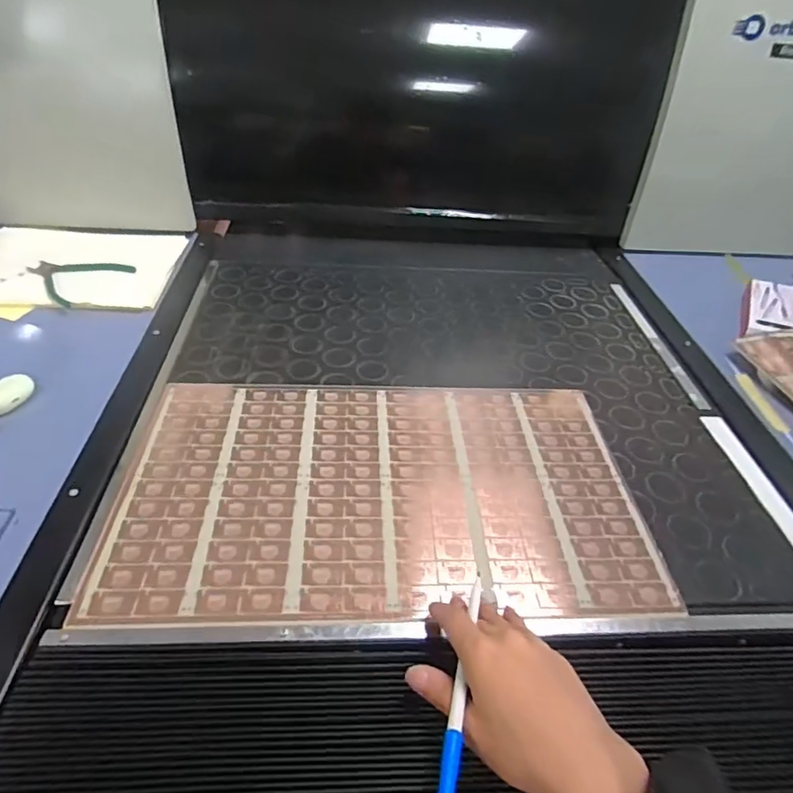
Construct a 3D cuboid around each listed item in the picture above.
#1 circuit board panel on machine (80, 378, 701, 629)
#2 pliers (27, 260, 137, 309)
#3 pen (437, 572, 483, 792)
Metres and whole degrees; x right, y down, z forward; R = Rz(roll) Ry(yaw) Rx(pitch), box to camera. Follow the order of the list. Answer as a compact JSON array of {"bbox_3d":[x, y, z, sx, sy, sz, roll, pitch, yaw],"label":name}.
[{"bbox_3d":[-0.011,0.088,0.556,0.509,0.007,0.292,1,41,-4],"label":"circuit board panel on machine"},{"bbox_3d":[-0.484,-0.185,0.804,0.124,0.012,0.122,23,45,18],"label":"pliers"},{"bbox_3d":[0.046,0.191,0.367,0.011,0.007,0.171,13,35,8],"label":"pen"}]

